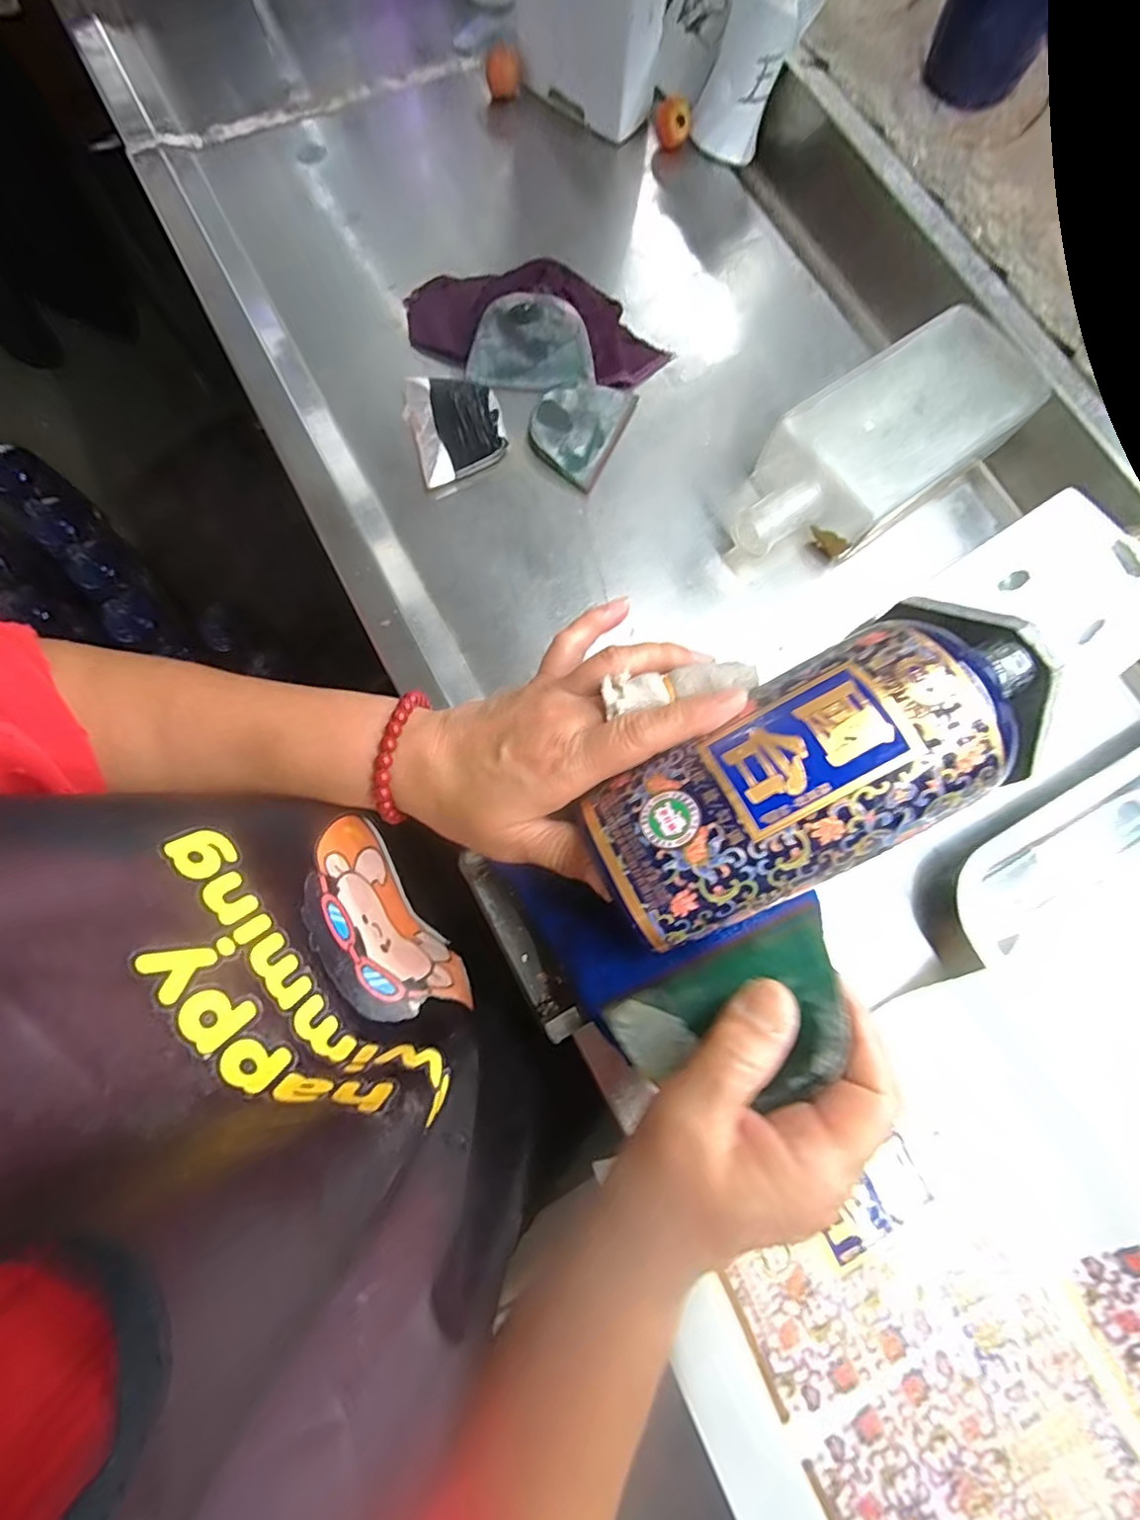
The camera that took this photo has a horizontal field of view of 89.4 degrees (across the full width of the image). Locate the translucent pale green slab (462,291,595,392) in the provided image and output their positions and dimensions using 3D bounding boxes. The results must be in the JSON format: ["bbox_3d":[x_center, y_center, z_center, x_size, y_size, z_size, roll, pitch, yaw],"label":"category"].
[{"bbox_3d":[-0.028,-0.282,0.391,0.083,0.010,0.053,1,109,4],"label":"translucent pale green slab"}]

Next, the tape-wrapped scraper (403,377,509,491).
[{"bbox_3d":[-0.077,-0.225,0.385,0.060,0.004,0.080,-19,79,-5],"label":"tape-wrapped scraper"}]

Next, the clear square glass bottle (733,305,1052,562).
[{"bbox_3d":[0.199,-0.200,0.380,0.223,0.056,0.090,-36,81,-8],"label":"clear square glass bottle"}]

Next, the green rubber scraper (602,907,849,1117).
[{"bbox_3d":[0.062,0.103,0.222,0.093,0.006,0.053,-34,53,17],"label":"green rubber scraper"}]

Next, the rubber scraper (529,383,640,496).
[{"bbox_3d":[0.006,-0.228,0.389,0.056,0.004,0.081,25,79,4],"label":"rubber scraper"}]

